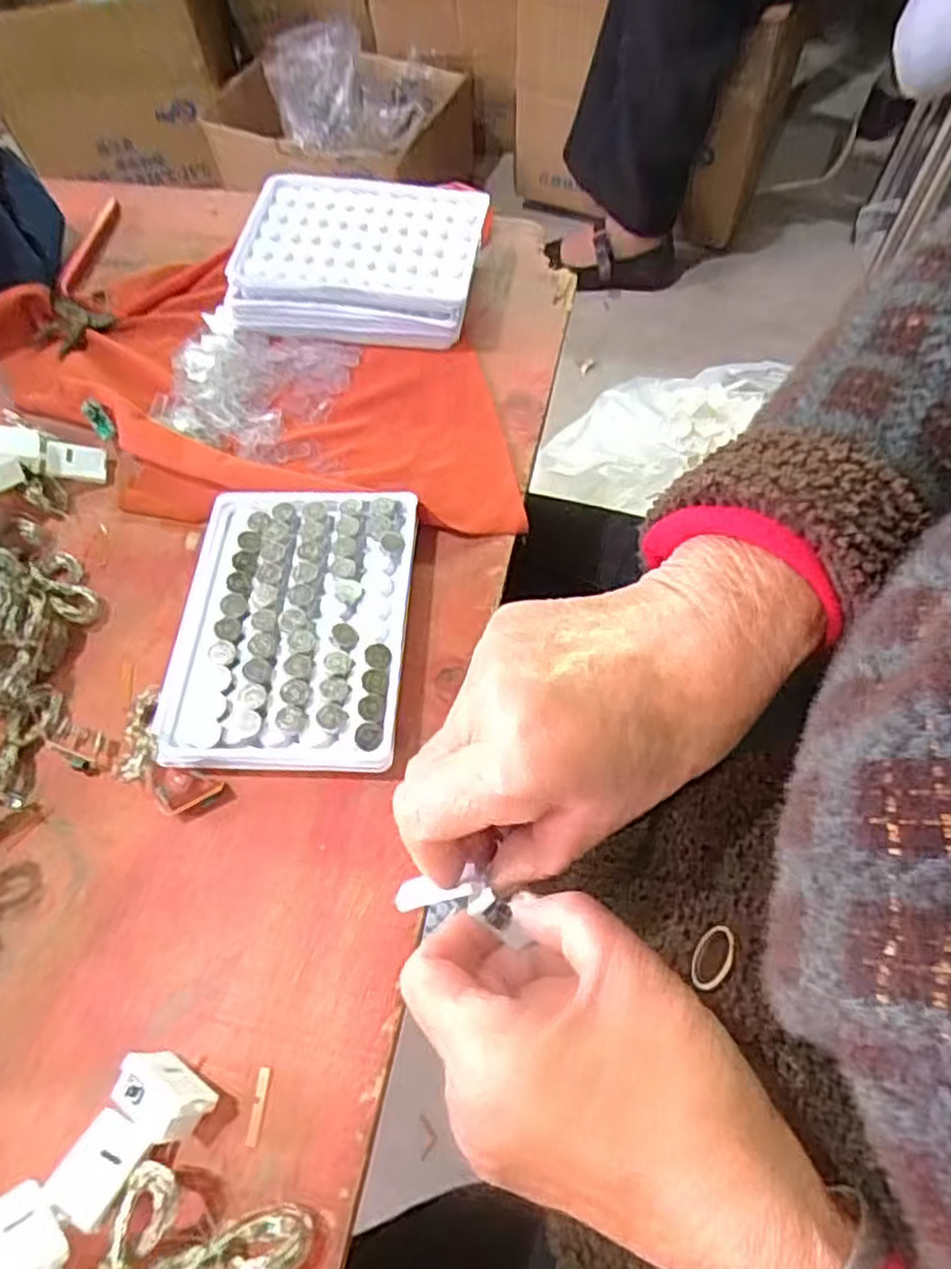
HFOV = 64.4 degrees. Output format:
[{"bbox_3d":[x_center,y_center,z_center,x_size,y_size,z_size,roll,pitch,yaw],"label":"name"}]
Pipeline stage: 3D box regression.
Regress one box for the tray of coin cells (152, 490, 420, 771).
[{"bbox_3d":[-0.078,-0.005,0.324,0.097,0.022,0.131,-1,61,3],"label":"tray of coin cells"}]

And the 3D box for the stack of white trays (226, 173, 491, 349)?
[{"bbox_3d":[-0.066,-0.215,0.436,0.134,0.037,0.098,5,61,6],"label":"stack of white trays"}]

